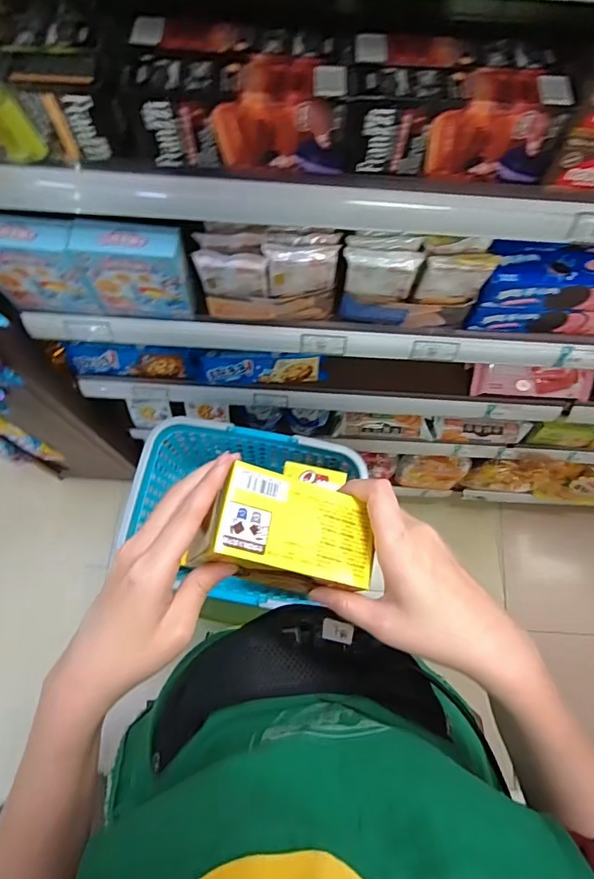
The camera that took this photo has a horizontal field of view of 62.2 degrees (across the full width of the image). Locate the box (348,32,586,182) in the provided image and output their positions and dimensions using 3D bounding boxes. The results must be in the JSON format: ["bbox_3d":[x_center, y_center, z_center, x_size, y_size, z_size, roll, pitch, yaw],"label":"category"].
[{"bbox_3d":[0.147,-0.315,0.477,0.205,0.080,0.077,2,73,-1],"label":"box"}]

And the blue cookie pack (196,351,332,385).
[{"bbox_3d":[-0.059,-0.135,0.872,0.218,0.074,0.034,-3,47,-3],"label":"blue cookie pack"}]

